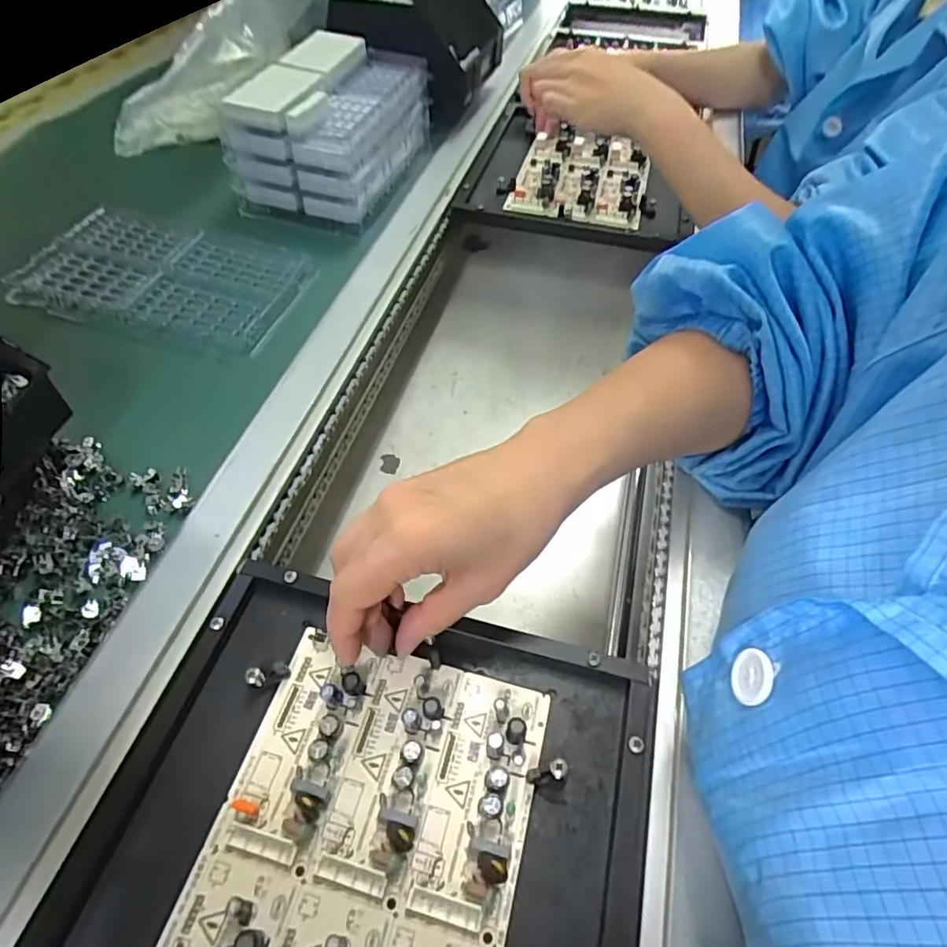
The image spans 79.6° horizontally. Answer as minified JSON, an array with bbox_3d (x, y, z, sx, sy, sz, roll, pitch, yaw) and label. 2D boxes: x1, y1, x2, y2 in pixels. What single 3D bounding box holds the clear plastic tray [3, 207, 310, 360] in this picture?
[{"bbox_3d":[-0.253,-0.165,0.472,0.208,0.014,0.126,13,55,5],"label":"clear plastic tray"}]

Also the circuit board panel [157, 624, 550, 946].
[{"bbox_3d":[-0.052,0.175,0.240,0.134,0.018,0.198,15,55,6],"label":"circuit board panel"}]

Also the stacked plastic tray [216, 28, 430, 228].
[{"bbox_3d":[-0.139,-0.349,0.571,0.126,0.091,0.209,17,56,8],"label":"stacked plastic tray"}]

